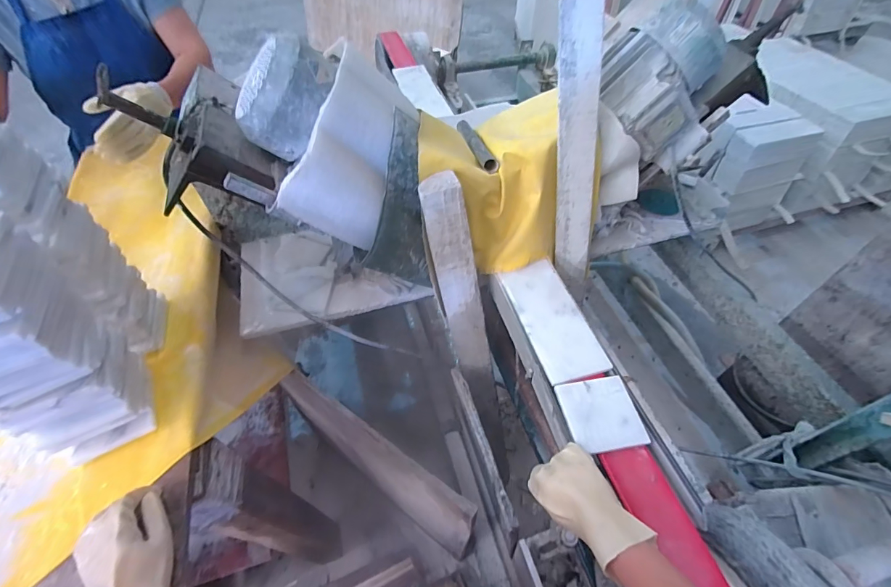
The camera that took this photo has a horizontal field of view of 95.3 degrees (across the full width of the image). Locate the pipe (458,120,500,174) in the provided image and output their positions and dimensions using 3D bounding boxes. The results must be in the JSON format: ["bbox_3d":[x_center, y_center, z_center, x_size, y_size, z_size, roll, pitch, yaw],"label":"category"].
[{"bbox_3d":[0.057,-0.294,0.787,0.030,0.023,0.298,-6,37,-6],"label":"pipe"}]

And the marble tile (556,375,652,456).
[{"bbox_3d":[0.219,0.168,0.574,0.101,0.010,0.101,-8,51,-6],"label":"marble tile"}]

